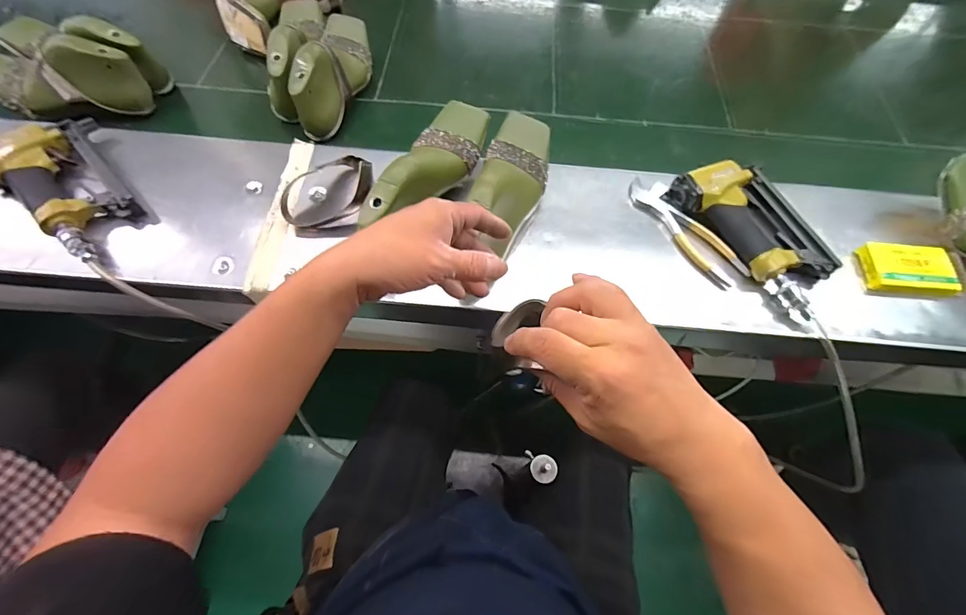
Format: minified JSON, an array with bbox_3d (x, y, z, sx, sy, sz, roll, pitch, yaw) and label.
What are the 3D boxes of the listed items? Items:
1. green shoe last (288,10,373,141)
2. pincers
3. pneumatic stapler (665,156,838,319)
[{"bbox_3d":[-0.237,-0.387,0.660,0.078,0.092,0.249,5,65,1],"label":"green shoe last"},{"bbox_3d":[0.270,-0.108,0.557,0.048,0.015,0.188,-29,69,-13],"label":"pincers"},{"bbox_3d":[0.366,-0.107,0.542,0.122,0.047,0.228,-32,70,-14],"label":"pneumatic stapler"}]

